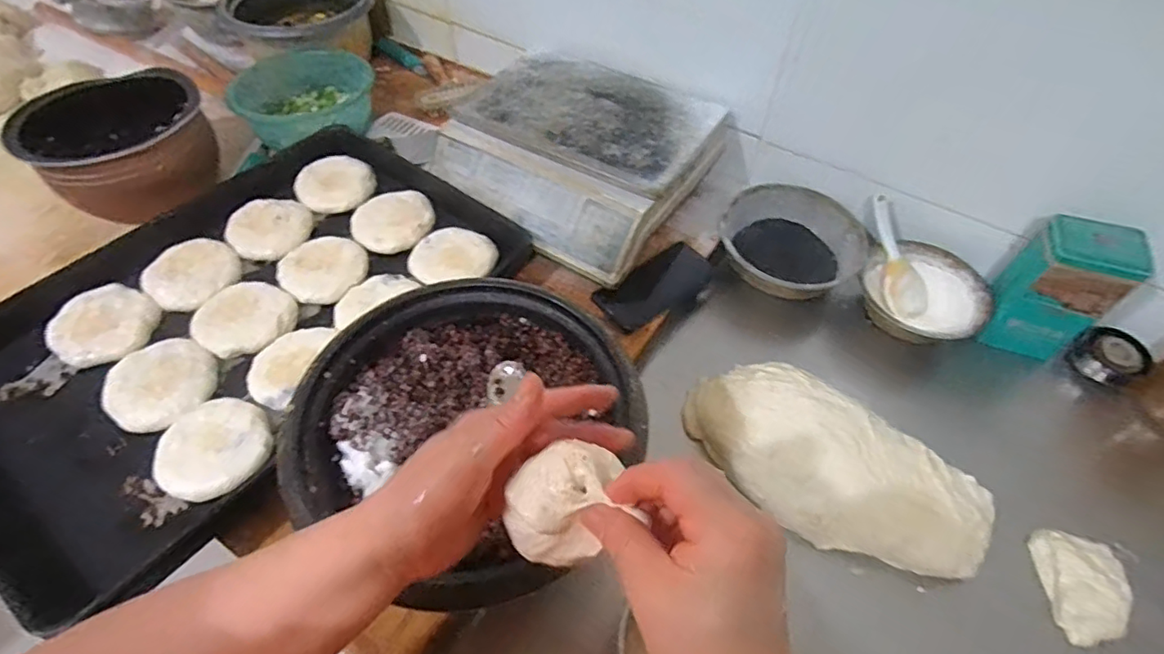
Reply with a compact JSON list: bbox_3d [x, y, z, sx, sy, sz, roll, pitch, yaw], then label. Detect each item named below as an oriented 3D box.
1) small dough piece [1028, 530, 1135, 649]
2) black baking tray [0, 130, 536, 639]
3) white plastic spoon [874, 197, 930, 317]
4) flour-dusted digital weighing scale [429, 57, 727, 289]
[{"bbox_3d":[0.482,0.249,0.553,0.066,0.028,0.099,10,53,6],"label":"small dough piece"},{"bbox_3d":[-0.390,-0.014,0.668,0.400,0.044,0.591,32,59,21],"label":"black baking tray"},{"bbox_3d":[0.408,-0.090,0.745,0.050,0.018,0.159,-15,88,-12],"label":"white plastic spoon"},{"bbox_3d":[-0.009,-0.239,0.791,0.306,0.091,0.287,27,57,19],"label":"flour-dusted digital weighing scale"}]

